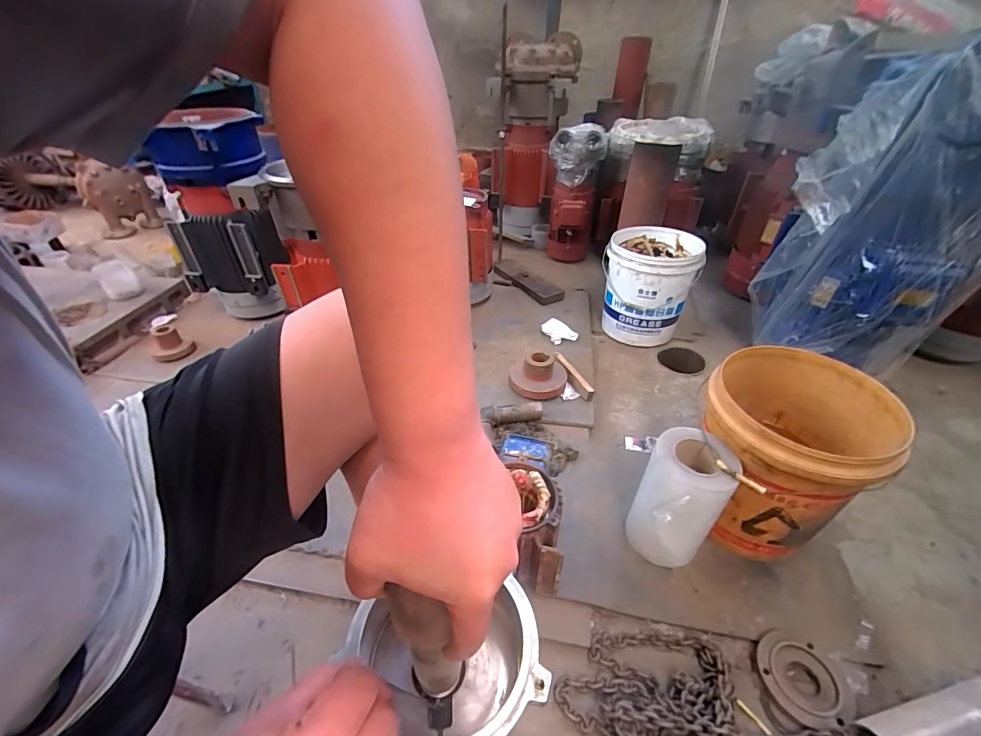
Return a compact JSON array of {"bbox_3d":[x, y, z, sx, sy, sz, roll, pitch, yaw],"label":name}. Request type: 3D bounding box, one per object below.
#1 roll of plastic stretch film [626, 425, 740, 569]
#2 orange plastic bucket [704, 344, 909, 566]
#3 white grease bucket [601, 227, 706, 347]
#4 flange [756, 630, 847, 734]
[{"bbox_3d":[0.337,0.252,0.764,0.128,0.250,0.158,25,45,26],"label":"roll of plastic stretch film"},{"bbox_3d":[0.542,0.161,0.792,0.267,0.289,0.275,1,39,-1],"label":"orange plastic bucket"},{"bbox_3d":[0.496,-0.260,1.333,0.260,0.299,0.255,1,39,-1],"label":"white grease bucket"},{"bbox_3d":[0.491,0.488,0.655,0.114,0.023,0.125,0,41,0],"label":"flange"}]

